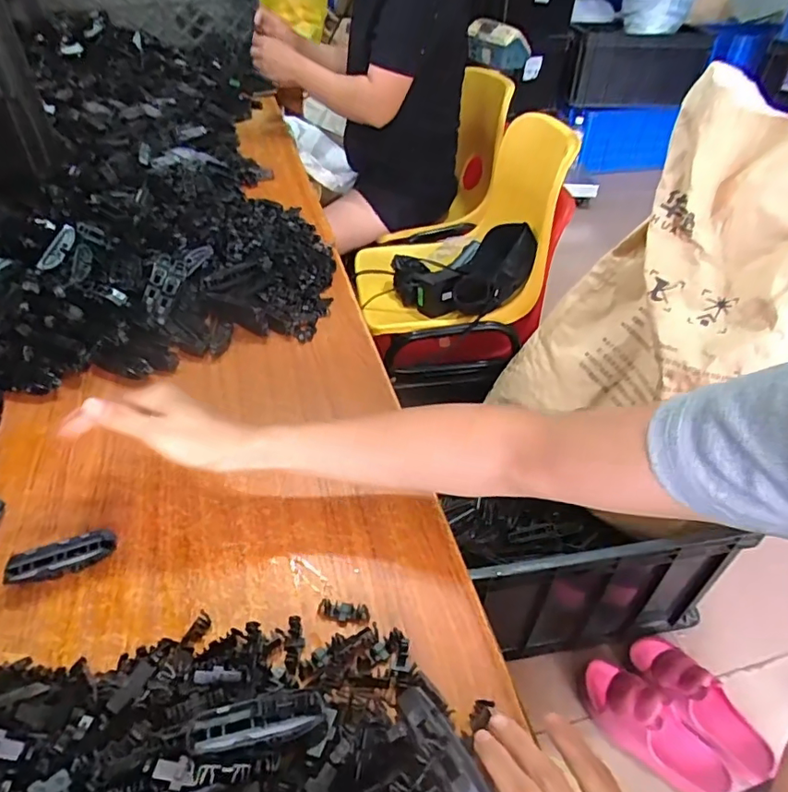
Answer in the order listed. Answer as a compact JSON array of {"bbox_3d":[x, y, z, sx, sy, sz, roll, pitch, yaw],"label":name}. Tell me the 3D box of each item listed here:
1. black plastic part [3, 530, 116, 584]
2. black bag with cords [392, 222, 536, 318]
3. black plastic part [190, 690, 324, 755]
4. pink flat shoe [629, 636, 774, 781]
[{"bbox_3d":[-0.241,0.119,0.389,0.069,0.018,0.025,-15,44,-17],"label":"black plastic part"},{"bbox_3d":[0.131,-0.250,1.036,0.260,0.106,0.197,6,41,6],"label":"black bag with cords"},{"bbox_3d":[-0.074,0.177,0.292,0.070,0.009,0.024,-7,43,-9],"label":"black plastic part"},{"bbox_3d":[0.476,0.473,0.842,0.078,0.066,0.216,-21,45,-23],"label":"pink flat shoe"}]

